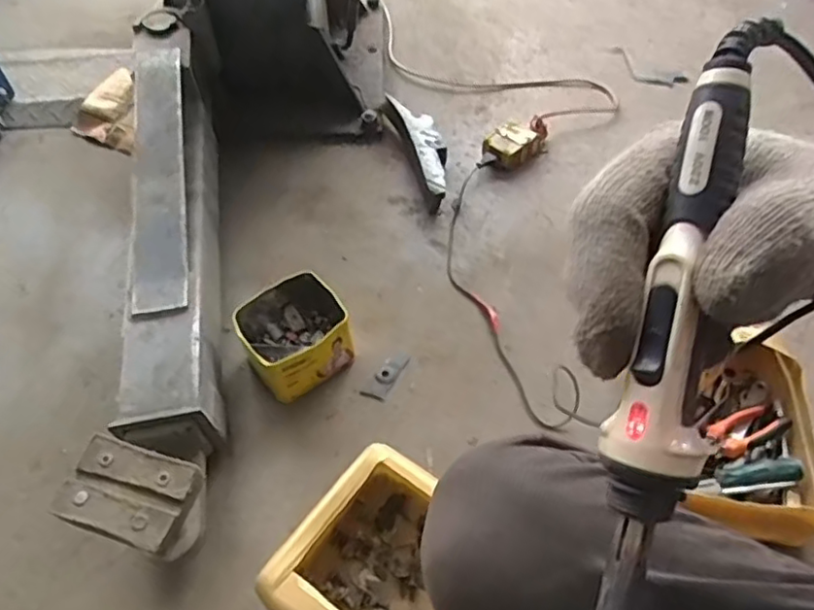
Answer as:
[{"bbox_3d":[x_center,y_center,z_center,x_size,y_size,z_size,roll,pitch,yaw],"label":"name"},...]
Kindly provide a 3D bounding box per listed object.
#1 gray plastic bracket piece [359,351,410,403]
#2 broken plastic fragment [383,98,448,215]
[{"bbox_3d":[-0.028,0.095,0.869,0.032,0.004,0.085,21,56,18],"label":"gray plastic bracket piece"},{"bbox_3d":[0.027,-0.280,1.122,0.068,0.060,0.275,-16,53,-10],"label":"broken plastic fragment"}]

